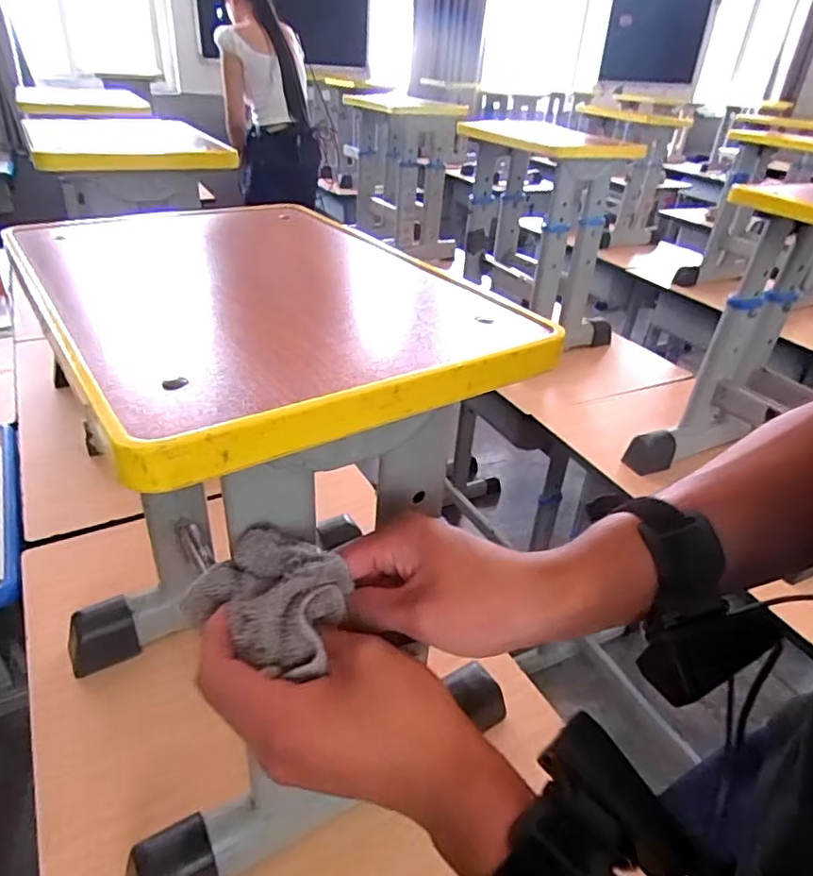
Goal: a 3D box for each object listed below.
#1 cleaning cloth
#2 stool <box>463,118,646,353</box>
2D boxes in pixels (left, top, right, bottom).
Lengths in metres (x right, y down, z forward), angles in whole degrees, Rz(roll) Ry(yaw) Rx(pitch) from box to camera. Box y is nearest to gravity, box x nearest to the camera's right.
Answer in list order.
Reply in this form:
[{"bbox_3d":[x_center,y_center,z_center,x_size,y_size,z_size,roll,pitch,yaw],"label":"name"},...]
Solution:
[{"bbox_3d":[-0.069,0.075,0.288,0.075,0.037,0.058,12,34,10],"label":"cleaning cloth"},{"bbox_3d":[0.279,-0.435,1.274,0.273,0.386,0.291,-11,37,-23],"label":"stool"}]

